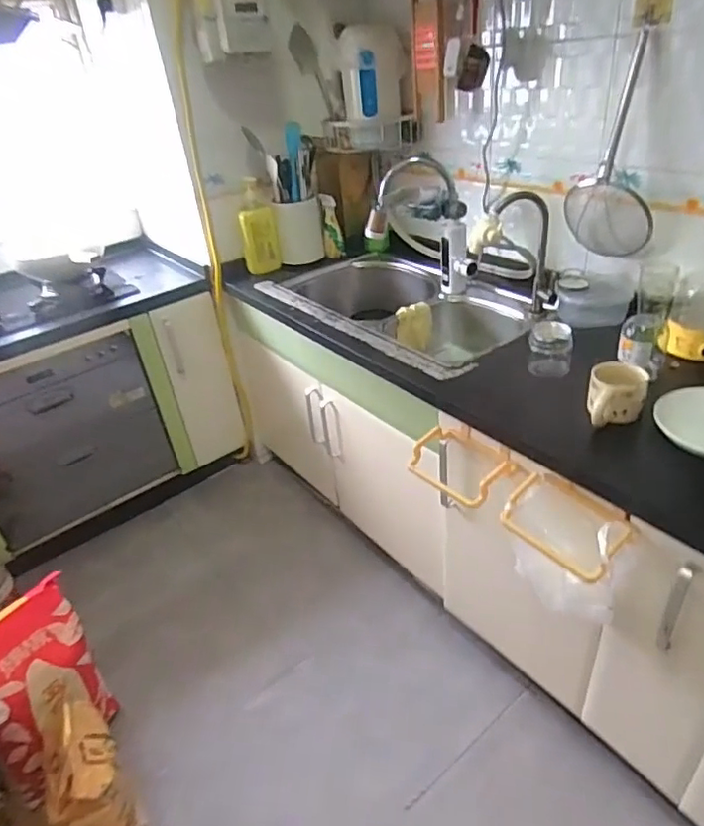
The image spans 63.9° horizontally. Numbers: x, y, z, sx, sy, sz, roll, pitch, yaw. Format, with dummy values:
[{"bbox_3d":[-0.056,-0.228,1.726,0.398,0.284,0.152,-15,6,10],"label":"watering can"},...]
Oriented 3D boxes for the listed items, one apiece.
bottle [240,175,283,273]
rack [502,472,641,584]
[{"bbox_3d":[-0.297,-0.585,1.821,0.119,0.302,0.050,-10,34,-5],"label":"bottle"},{"bbox_3d":[0.354,0.180,0.933,0.188,0.063,0.148,22,43,35],"label":"rack"}]

